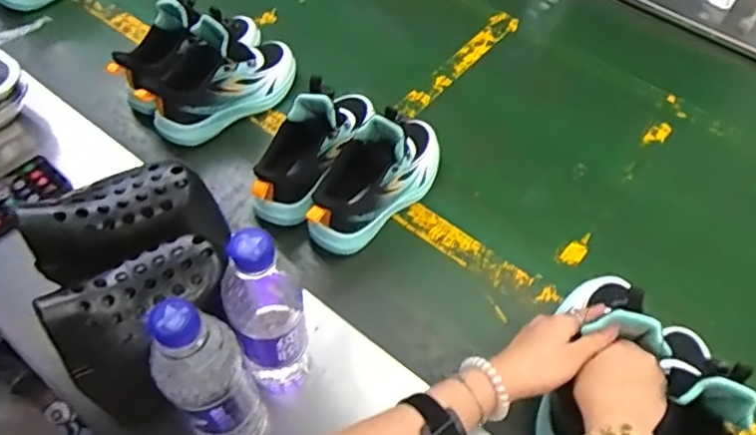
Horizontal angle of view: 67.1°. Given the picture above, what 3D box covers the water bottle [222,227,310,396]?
[{"bbox_3d":[-0.097,0.093,0.501,0.057,0.262,0.055,2,56,-3],"label":"water bottle"}]

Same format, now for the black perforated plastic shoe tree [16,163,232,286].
[{"bbox_3d":[-0.231,0.004,0.532,0.182,0.095,0.081,-15,52,-34],"label":"black perforated plastic shoe tree"}]

